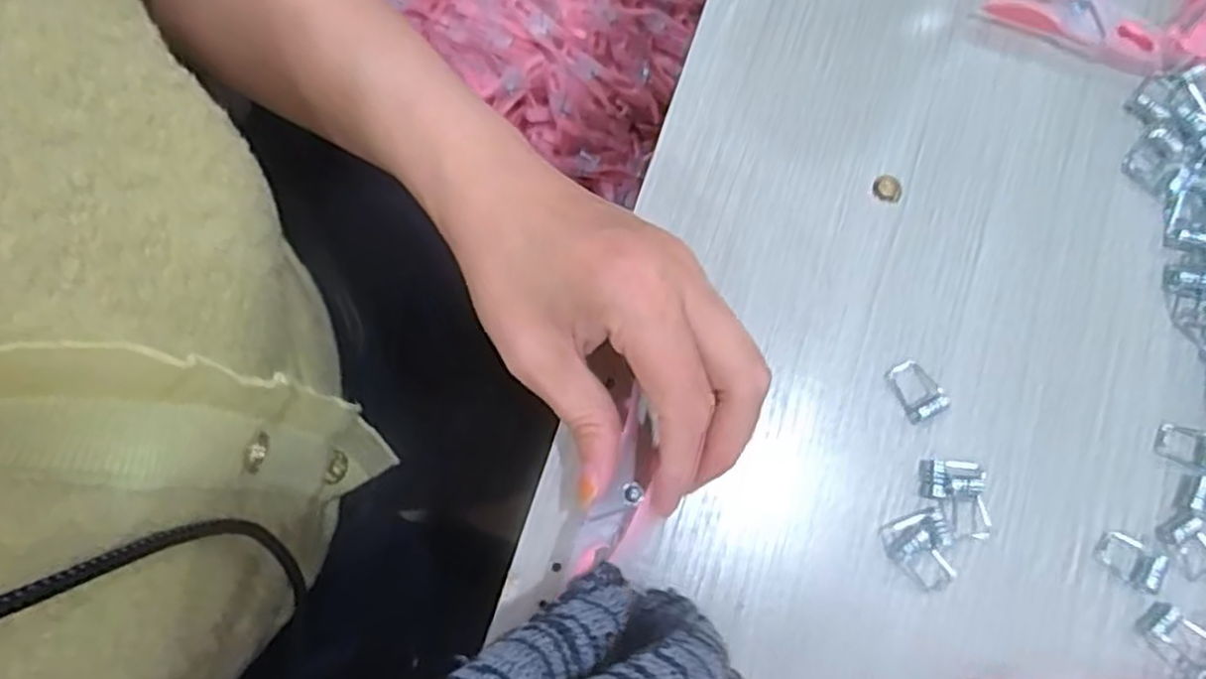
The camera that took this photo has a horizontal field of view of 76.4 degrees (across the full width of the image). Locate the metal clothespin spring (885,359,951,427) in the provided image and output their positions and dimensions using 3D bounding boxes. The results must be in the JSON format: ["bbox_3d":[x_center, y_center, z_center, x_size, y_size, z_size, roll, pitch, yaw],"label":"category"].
[{"bbox_3d":[0.121,0.019,0.294,0.017,0.004,0.024,-23,81,-8],"label":"metal clothespin spring"}]

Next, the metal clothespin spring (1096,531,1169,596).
[{"bbox_3d":[0.198,0.083,0.285,0.024,0.004,0.015,33,78,3],"label":"metal clothespin spring"}]

